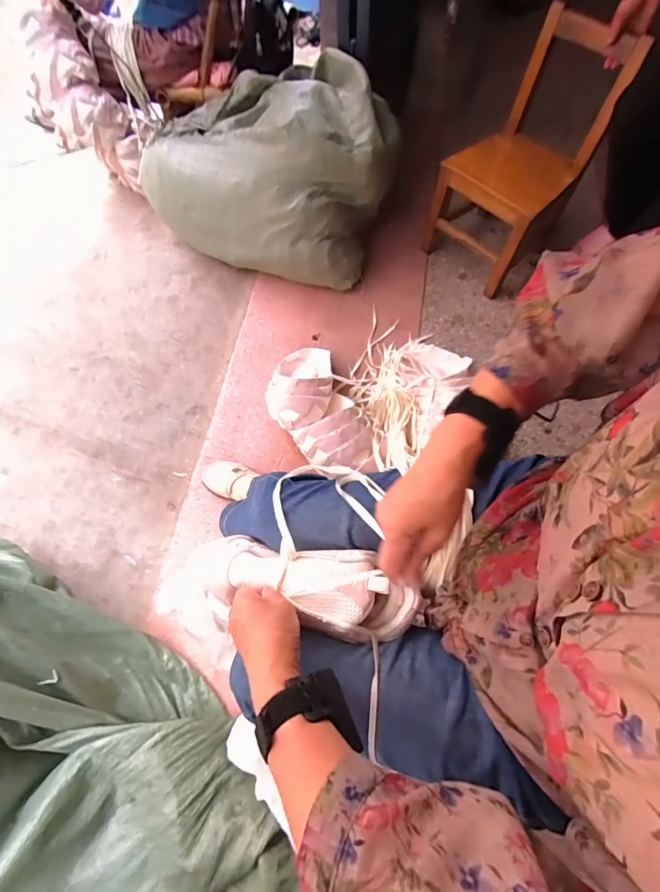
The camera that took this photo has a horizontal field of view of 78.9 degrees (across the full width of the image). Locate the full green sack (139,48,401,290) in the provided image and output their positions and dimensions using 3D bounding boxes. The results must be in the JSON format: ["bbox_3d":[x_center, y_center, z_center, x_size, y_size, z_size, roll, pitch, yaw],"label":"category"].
[{"bbox_3d":[-0.173,-0.770,1.104,0.665,0.313,0.446,23,70,11],"label":"full green sack"}]

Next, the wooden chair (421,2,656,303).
[{"bbox_3d":[0.450,-0.706,0.990,0.305,0.438,0.337,32,72,14],"label":"wooden chair"}]

